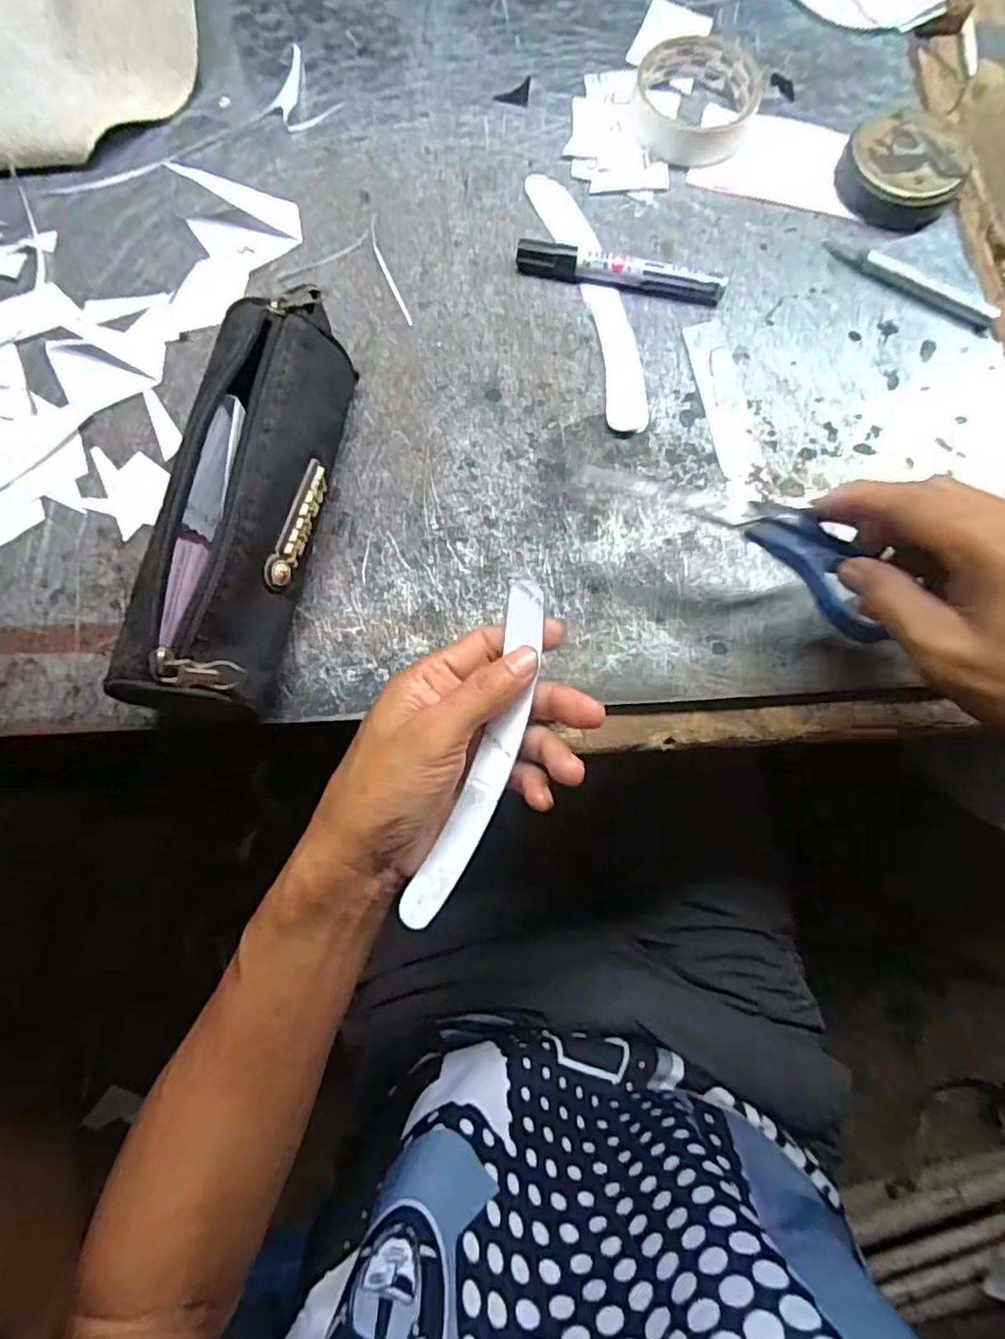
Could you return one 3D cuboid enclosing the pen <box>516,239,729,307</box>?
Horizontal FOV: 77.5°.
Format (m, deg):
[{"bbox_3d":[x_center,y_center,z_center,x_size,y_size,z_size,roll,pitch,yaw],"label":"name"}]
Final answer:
[{"bbox_3d":[0.075,-0.253,0.397,0.130,0.016,0.016,12,81,1],"label":"pen"}]

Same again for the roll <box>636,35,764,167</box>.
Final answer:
[{"bbox_3d":[0.133,-0.384,0.424,0.078,0.022,0.084,0,81,-1],"label":"roll"}]

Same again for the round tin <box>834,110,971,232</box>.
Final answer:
[{"bbox_3d":[0.260,-0.326,0.412,0.068,0.029,0.069,0,81,-1],"label":"round tin"}]

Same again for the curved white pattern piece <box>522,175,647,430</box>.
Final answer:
[{"bbox_3d":[0.058,-0.240,0.403,0.034,0.004,0.197,-14,77,-8],"label":"curved white pattern piece"}]

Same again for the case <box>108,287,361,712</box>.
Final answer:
[{"bbox_3d":[-0.127,-0.089,0.324,0.057,0.079,0.238,8,77,2],"label":"case"}]

